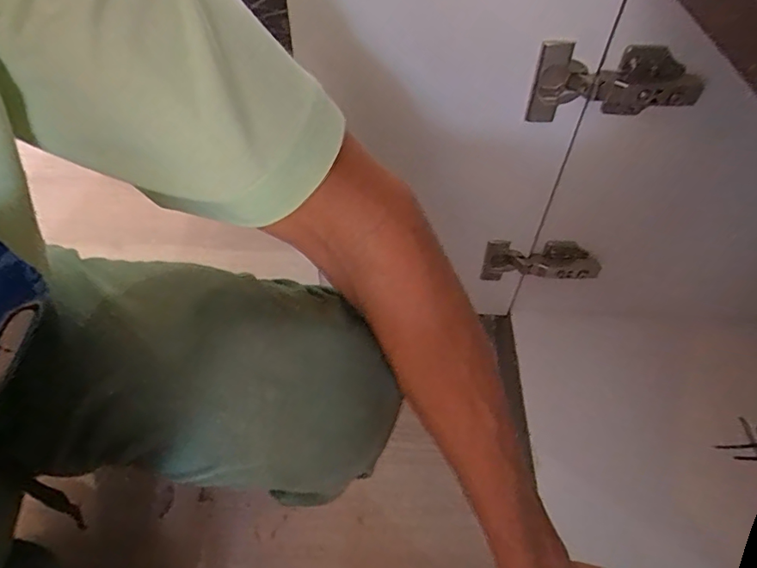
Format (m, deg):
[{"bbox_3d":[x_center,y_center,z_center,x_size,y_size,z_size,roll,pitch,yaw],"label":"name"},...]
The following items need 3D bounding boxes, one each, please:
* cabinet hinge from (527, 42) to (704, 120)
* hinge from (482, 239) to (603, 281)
[{"bbox_3d":[0.184,-0.159,0.386,0.122,0.057,0.052,5,51,3],"label":"cabinet hinge"},{"bbox_3d":[0.179,-0.023,0.542,0.119,0.051,0.028,5,51,4],"label":"hinge"}]

